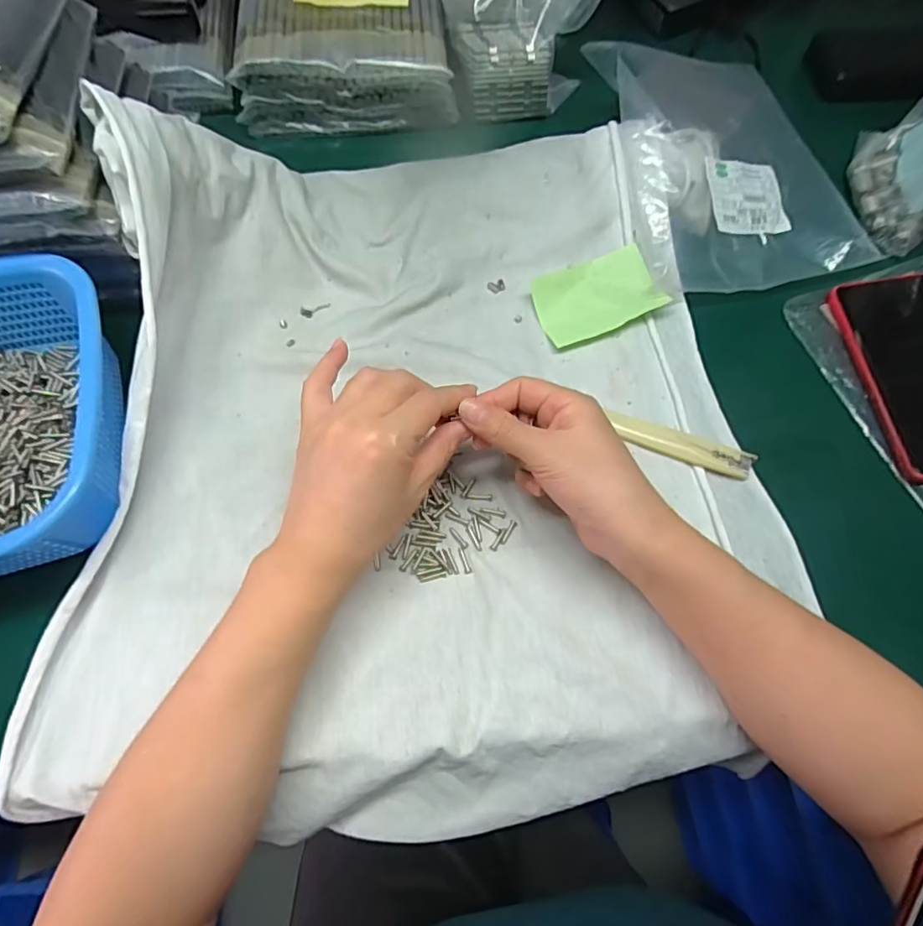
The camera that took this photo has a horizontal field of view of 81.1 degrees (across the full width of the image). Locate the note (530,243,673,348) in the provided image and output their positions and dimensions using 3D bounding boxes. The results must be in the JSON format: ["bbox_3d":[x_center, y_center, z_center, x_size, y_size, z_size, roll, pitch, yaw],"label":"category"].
[{"bbox_3d":[0.105,-0.131,0.419,0.092,0.017,0.064,-18,70,-9],"label":"note"}]

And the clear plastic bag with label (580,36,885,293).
[{"bbox_3d":[0.224,-0.255,0.443,0.196,0.053,0.226,-13,70,-7],"label":"clear plastic bag with label"}]

